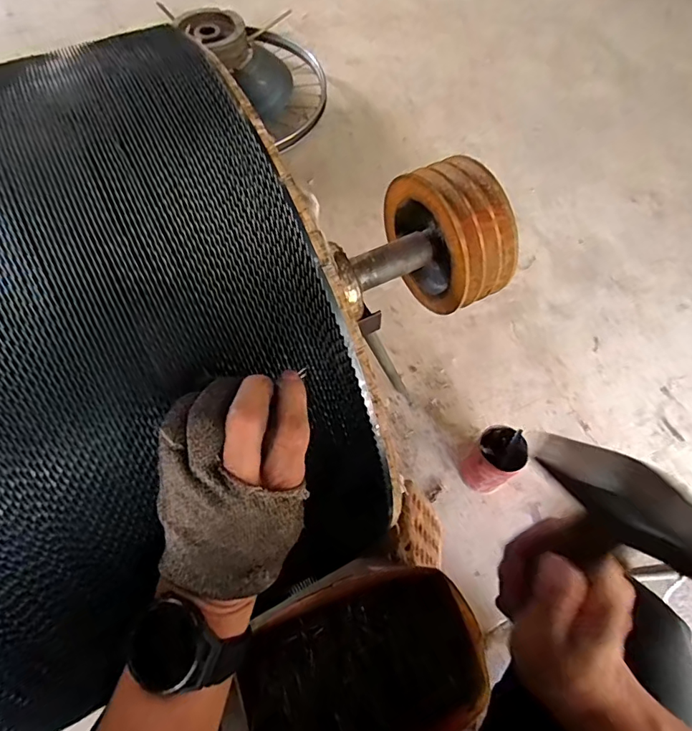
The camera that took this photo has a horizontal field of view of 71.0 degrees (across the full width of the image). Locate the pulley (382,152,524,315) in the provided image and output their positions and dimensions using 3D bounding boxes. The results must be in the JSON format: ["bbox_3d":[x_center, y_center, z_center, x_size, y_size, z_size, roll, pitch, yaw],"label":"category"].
[{"bbox_3d":[0.143,-0.177,0.671,0.087,0.172,0.183,-24,64,-14],"label":"pulley"}]

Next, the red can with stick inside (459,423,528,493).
[{"bbox_3d":[0.263,0.167,0.868,0.083,0.137,0.087,1,63,-1],"label":"red can with stick inside"}]

